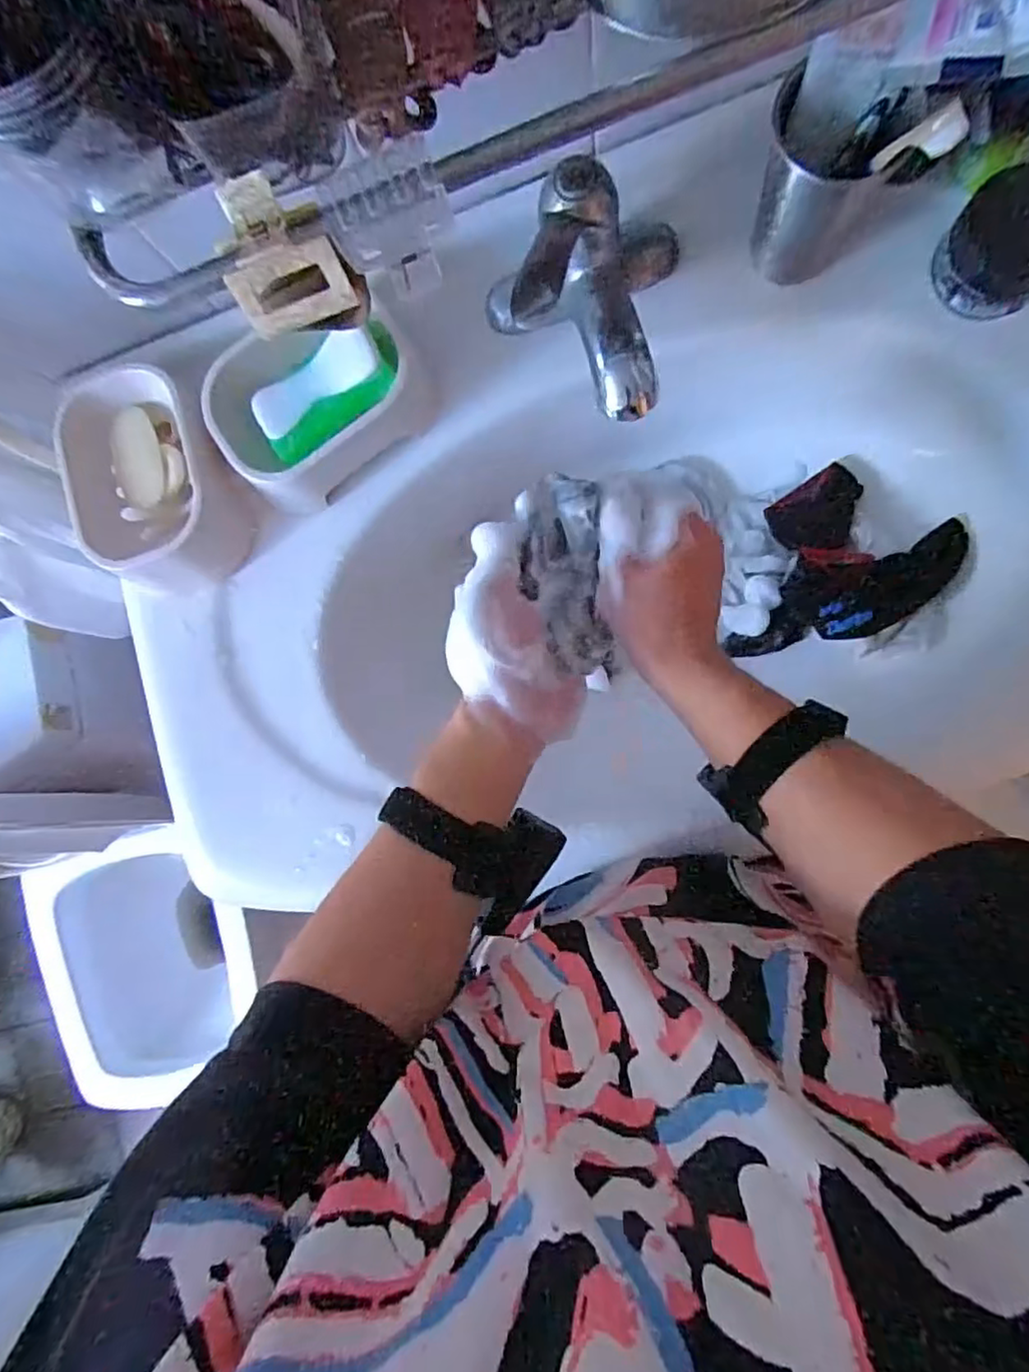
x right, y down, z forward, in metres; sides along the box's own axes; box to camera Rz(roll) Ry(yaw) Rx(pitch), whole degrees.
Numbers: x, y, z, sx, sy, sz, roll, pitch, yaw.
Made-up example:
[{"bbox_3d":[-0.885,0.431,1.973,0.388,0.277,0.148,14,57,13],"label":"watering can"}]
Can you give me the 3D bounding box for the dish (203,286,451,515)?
[{"bbox_3d":[-0.138,-0.212,0.463,0.157,0.068,0.105,-36,84,5],"label":"dish"}]

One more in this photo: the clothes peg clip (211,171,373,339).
[{"bbox_3d":[-0.103,-0.198,0.294,0.058,0.060,0.030,-13,49,0],"label":"clothes peg clip"}]

